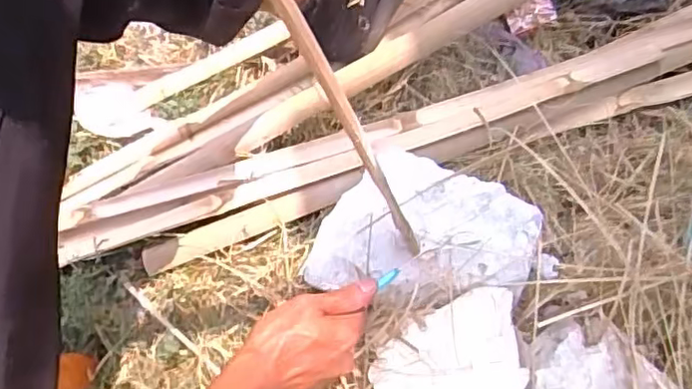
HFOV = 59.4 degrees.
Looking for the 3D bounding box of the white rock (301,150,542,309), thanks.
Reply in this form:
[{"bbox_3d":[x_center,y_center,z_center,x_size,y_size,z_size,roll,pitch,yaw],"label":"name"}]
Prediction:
[{"bbox_3d":[0.072,0.036,0.577,0.201,0.073,0.144,10,71,6],"label":"white rock"}]

